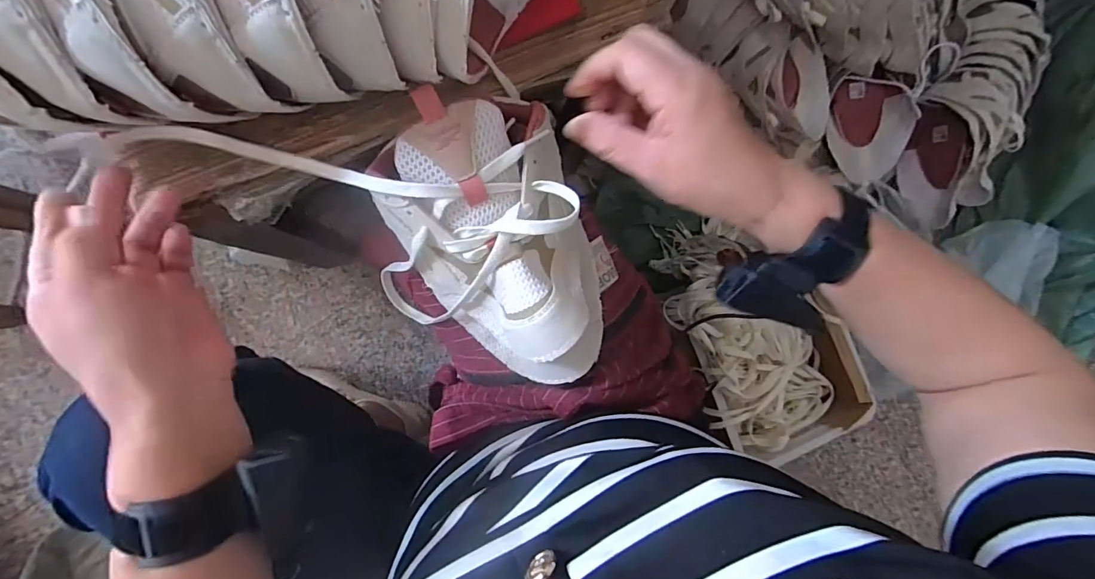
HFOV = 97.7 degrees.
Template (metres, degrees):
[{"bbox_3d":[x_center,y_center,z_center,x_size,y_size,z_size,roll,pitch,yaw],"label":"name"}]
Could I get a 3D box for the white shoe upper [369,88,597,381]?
[{"bbox_3d":[-0.033,-0.026,0.354,0.127,0.084,0.206,-30,93,-8],"label":"white shoe upper"}]

